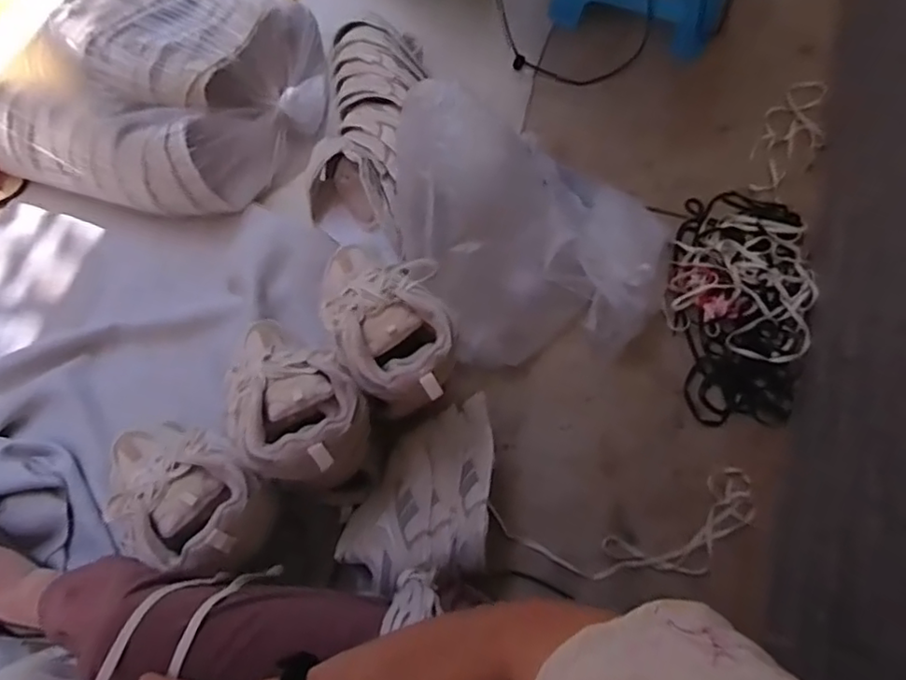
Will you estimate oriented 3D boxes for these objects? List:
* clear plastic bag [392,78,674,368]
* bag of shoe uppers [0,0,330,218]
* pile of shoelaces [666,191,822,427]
[{"bbox_3d":[0.121,-0.155,0.932,0.413,0.245,0.333,4,70,-1],"label":"clear plastic bag"},{"bbox_3d":[-0.515,-0.413,1.036,0.547,0.227,0.375,7,69,0],"label":"bag of shoe uppers"},{"bbox_3d":[0.473,-0.069,1.023,0.225,0.034,0.434,17,70,4],"label":"pile of shoelaces"}]

